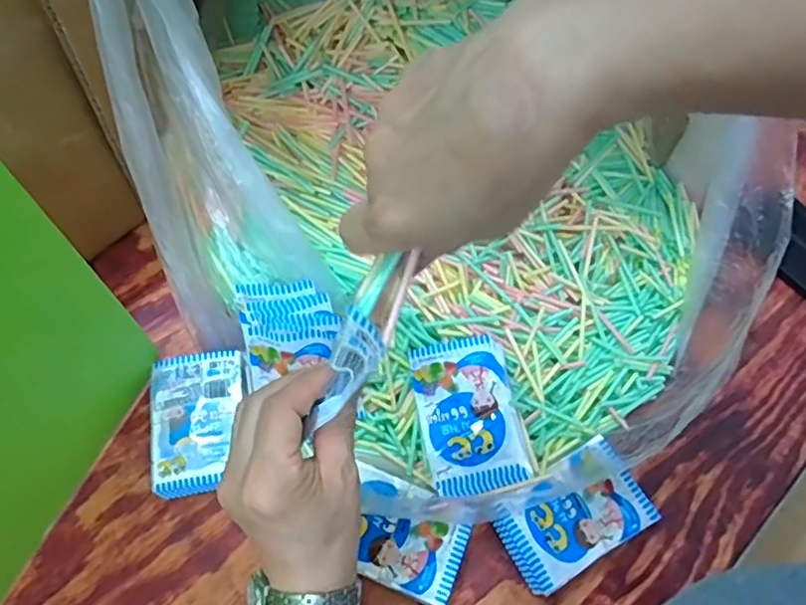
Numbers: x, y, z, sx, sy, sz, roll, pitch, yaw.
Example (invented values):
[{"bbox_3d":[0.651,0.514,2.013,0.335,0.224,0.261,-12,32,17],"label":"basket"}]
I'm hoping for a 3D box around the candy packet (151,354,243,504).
[{"bbox_3d":[-0.160,0.095,0.479,0.069,0.027,0.107,-6,65,-5],"label":"candy packet"}]

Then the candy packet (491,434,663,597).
[{"bbox_3d":[0.124,0.155,0.442,0.107,0.020,0.068,-28,69,-15],"label":"candy packet"}]

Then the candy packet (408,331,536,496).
[{"bbox_3d":[0.050,0.081,0.456,0.074,0.022,0.112,-11,65,-6],"label":"candy packet"}]

